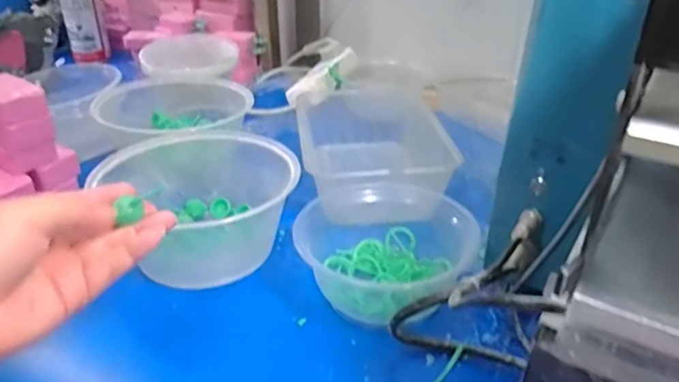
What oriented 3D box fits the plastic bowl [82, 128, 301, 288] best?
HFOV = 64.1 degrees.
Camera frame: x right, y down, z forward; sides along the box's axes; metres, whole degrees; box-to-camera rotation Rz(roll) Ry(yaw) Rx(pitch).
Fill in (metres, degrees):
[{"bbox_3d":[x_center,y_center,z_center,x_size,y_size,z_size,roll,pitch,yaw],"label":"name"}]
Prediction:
[{"bbox_3d":[-0.120,0.006,0.487,0.143,0.075,0.148,0,30,0],"label":"plastic bowl"}]

